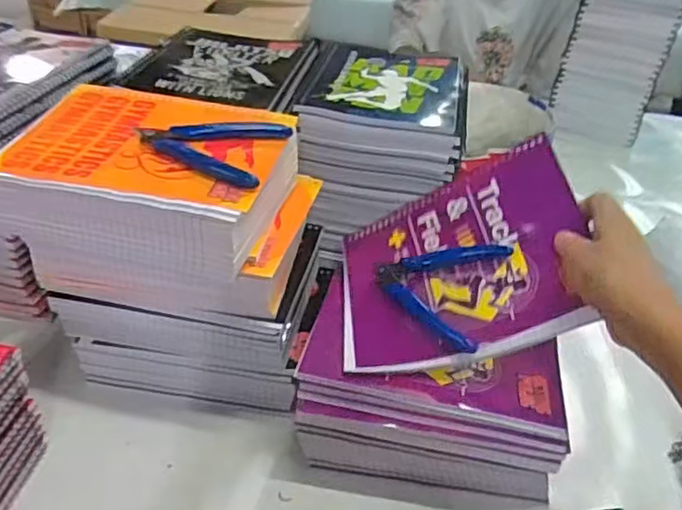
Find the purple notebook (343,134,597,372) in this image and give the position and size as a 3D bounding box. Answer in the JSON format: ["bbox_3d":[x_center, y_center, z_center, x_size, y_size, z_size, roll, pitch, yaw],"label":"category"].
[{"bbox_3d":[0.088,0.007,0.490,0.193,0.025,0.149,-20,57,22],"label":"purple notebook"}]

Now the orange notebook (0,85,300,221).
[{"bbox_3d":[-0.150,-0.089,0.499,0.204,0.009,0.155,11,41,7],"label":"orange notebook"}]

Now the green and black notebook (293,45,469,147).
[{"bbox_3d":[0.050,-0.175,0.652,0.153,0.017,0.192,10,38,5],"label":"green and black notebook"}]

